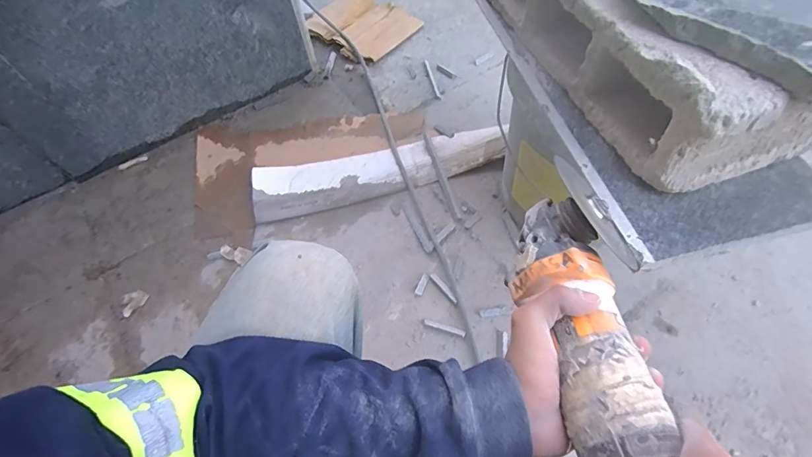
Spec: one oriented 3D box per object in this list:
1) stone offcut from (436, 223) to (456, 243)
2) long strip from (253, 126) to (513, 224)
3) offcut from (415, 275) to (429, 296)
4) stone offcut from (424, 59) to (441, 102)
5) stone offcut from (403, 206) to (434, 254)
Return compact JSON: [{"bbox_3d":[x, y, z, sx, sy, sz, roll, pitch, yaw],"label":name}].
[{"bbox_3d":[0.072,0.006,0.750,0.013,0.004,0.050,35,66,23],"label":"stone offcut"},{"bbox_3d":[-0.044,-0.124,0.829,0.507,0.034,0.115,-15,57,-6],"label":"long strip"},{"bbox_3d":[0.028,0.096,0.705,0.013,0.005,0.039,21,61,16],"label":"offcut"},{"bbox_3d":[0.062,-0.359,0.990,0.012,0.004,0.146,-11,57,-4],"label":"stone offcut"},{"bbox_3d":[0.021,0.000,0.759,0.018,0.005,0.110,-24,59,-12],"label":"stone offcut"}]

